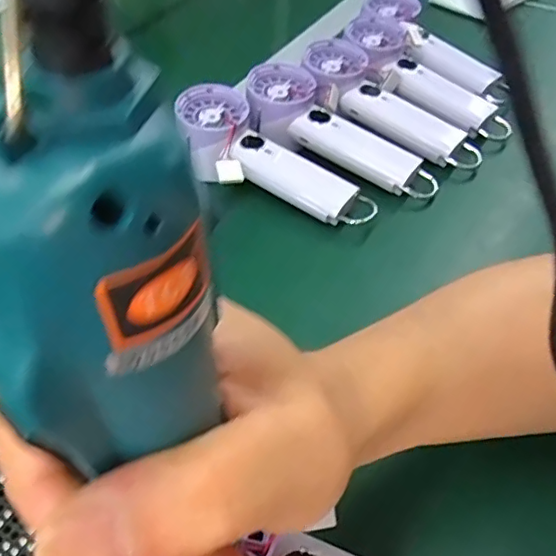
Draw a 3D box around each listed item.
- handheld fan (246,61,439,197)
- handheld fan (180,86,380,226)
[{"bbox_3d":[0.051,-0.124,0.504,0.188,0.033,0.069,35,56,11],"label":"handheld fan"},{"bbox_3d":[-0.008,-0.097,0.479,0.186,0.032,0.070,33,54,4],"label":"handheld fan"}]

